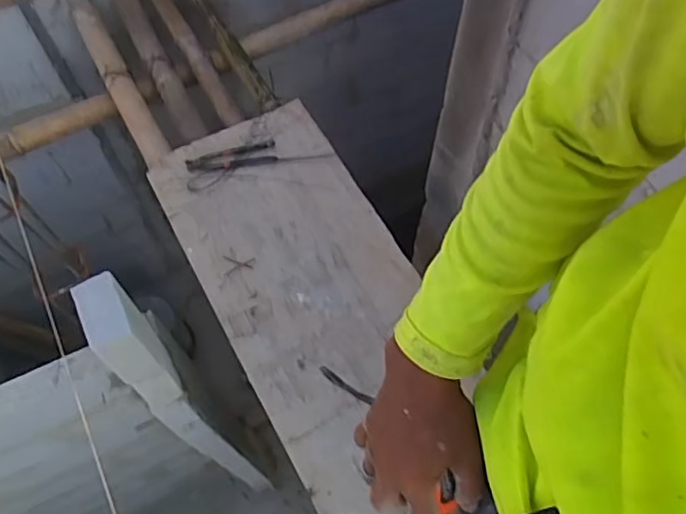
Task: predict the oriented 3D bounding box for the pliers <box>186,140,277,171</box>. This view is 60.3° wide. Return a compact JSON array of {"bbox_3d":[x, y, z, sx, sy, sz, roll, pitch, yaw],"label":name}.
[{"bbox_3d":[-0.280,-0.245,1.489,0.222,0.016,0.063,-15,64,-7],"label":"pliers"}]

